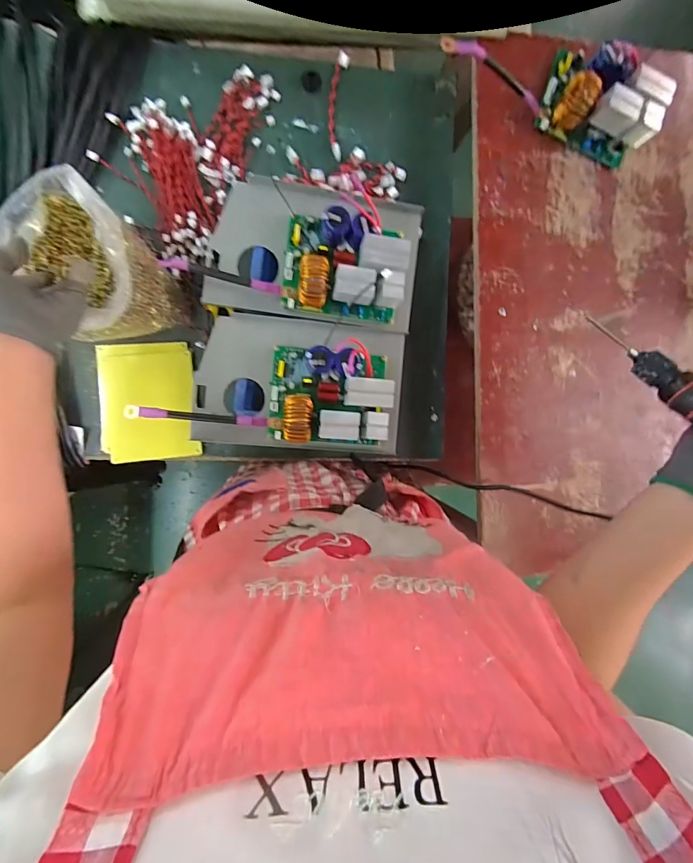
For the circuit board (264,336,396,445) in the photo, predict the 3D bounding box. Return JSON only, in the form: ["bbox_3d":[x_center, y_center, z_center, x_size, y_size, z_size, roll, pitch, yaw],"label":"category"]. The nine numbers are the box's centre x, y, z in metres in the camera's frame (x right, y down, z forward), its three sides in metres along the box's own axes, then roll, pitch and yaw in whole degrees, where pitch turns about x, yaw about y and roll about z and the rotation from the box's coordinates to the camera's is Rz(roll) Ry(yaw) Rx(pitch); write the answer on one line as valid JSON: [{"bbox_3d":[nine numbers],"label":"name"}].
[{"bbox_3d":[-0.022,-0.045,0.502,0.153,0.069,0.130,3,92,-8],"label":"circuit board"}]

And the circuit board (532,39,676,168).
[{"bbox_3d":[0.360,-0.474,0.558,0.154,0.070,0.116,22,89,-8],"label":"circuit board"}]

